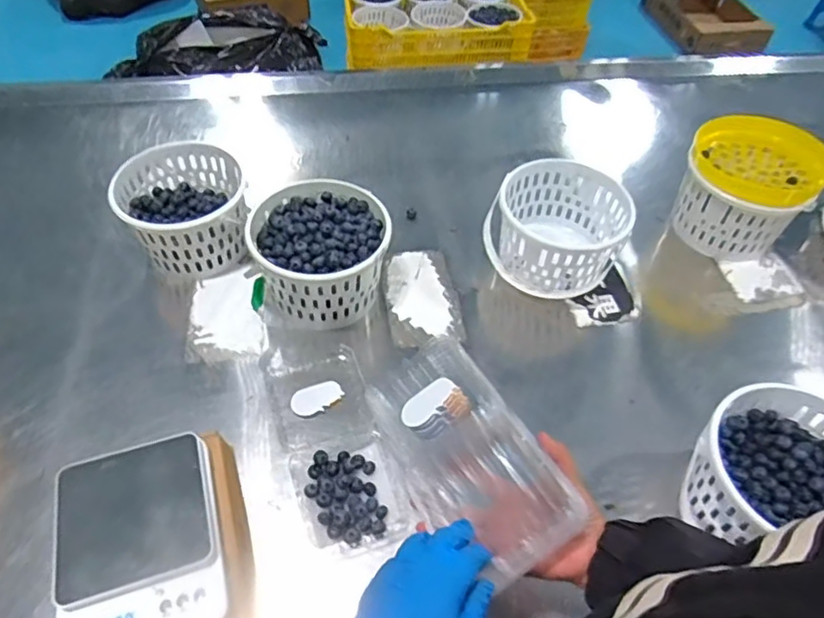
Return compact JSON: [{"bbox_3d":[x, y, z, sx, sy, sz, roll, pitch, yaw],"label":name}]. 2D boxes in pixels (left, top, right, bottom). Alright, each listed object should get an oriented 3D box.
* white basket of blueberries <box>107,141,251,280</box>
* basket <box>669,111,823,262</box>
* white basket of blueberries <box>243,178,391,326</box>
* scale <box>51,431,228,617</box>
[{"bbox_3d":[-0.322,-0.141,0.848,0.163,0.098,0.181,-12,54,-13],"label":"white basket of blueberries"},{"bbox_3d":[0.490,-0.172,0.883,0.186,0.145,0.151,20,53,12],"label":"basket"},{"bbox_3d":[-0.118,-0.074,0.792,0.170,0.108,0.176,-2,52,-5],"label":"white basket of blueberries"},{"bbox_3d":[-0.250,0.208,0.545,0.139,0.027,0.179,-13,54,-14],"label":"scale"}]

